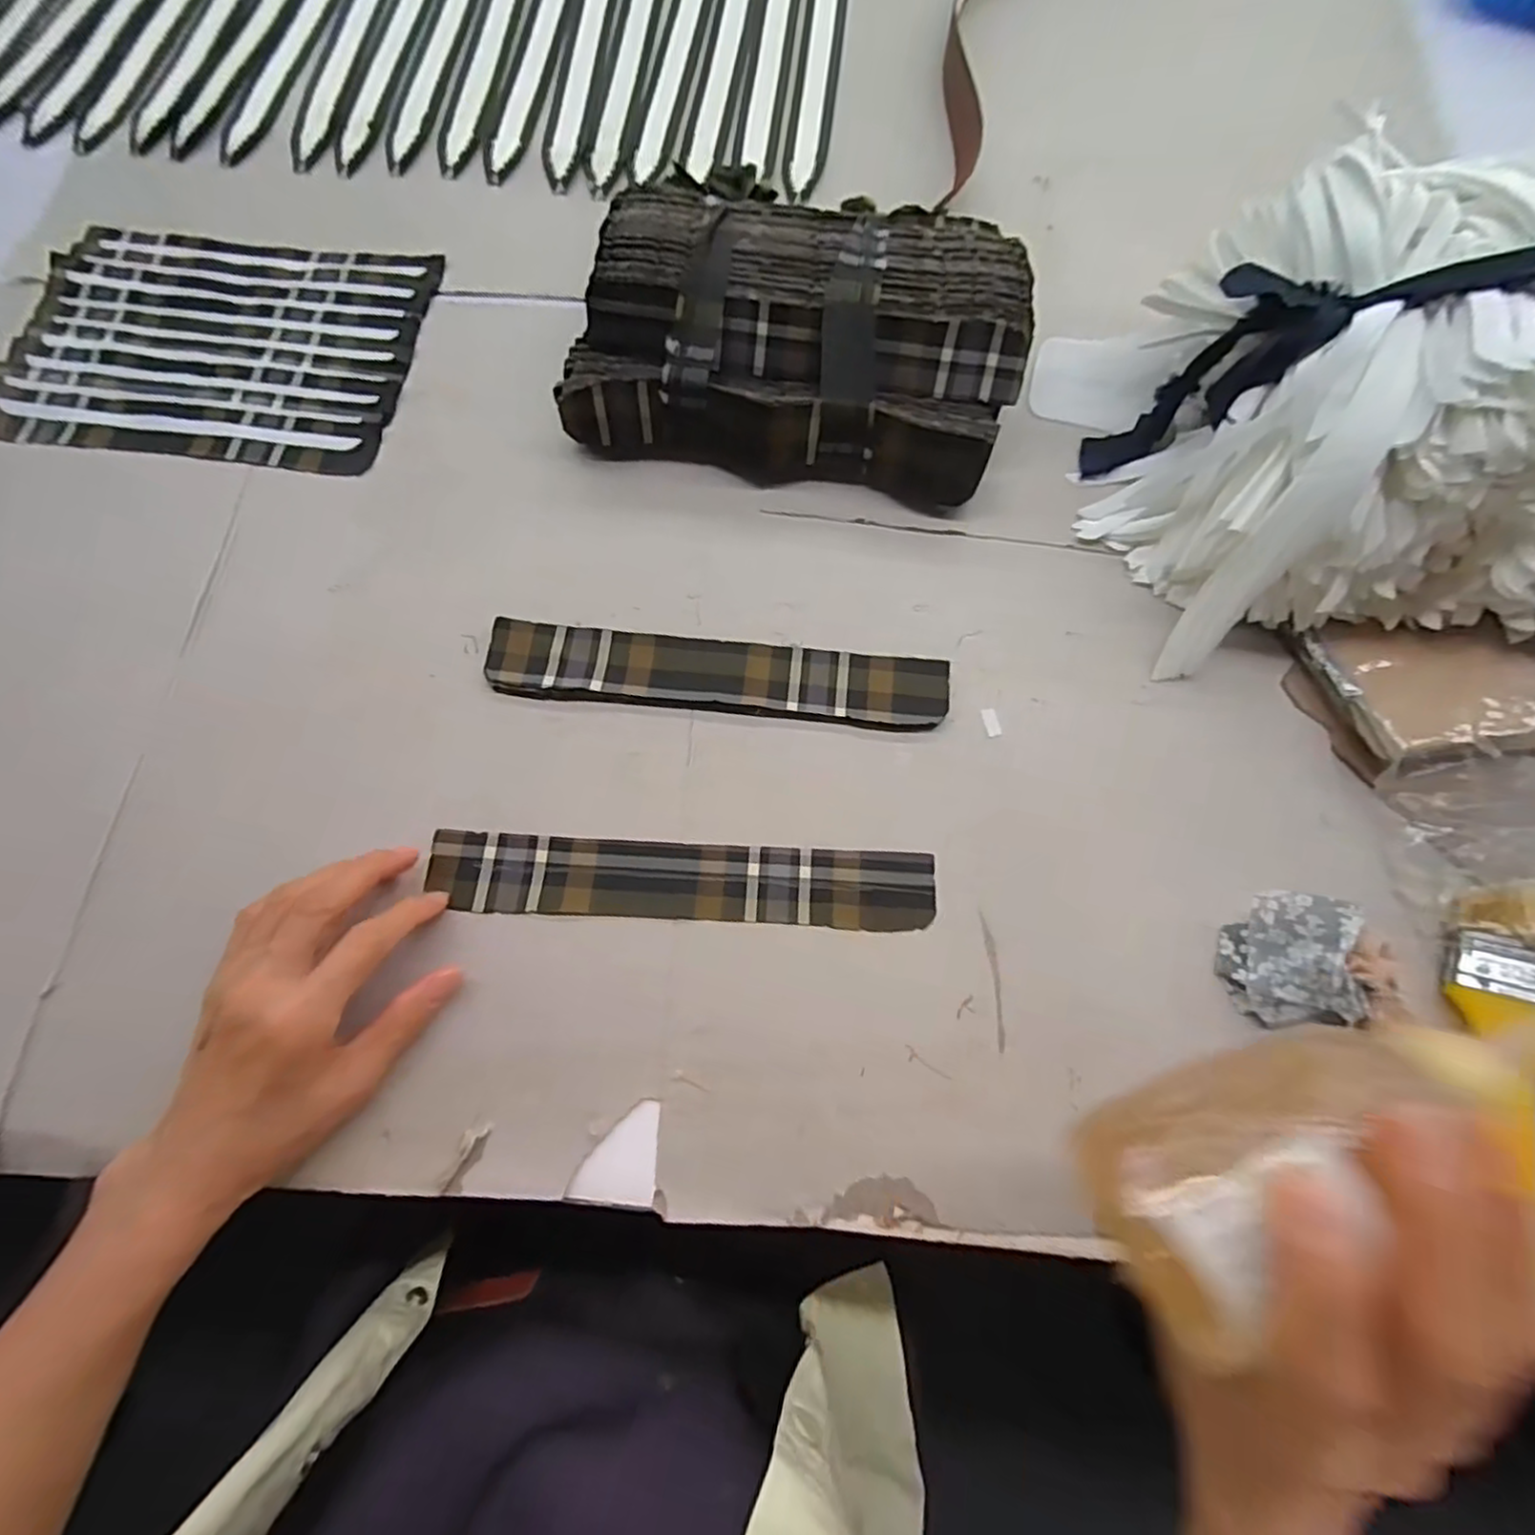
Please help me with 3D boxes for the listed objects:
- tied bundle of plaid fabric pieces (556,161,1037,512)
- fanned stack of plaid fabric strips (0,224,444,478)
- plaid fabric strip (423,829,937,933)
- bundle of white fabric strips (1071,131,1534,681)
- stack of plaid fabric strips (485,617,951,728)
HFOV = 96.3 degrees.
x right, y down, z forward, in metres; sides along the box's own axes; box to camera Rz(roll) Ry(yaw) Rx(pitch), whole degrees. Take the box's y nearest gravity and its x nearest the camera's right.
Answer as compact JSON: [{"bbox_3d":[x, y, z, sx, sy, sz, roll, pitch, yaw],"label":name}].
[{"bbox_3d":[0.024,-0.283,0.440,0.261,0.073,0.184,11,70,2],"label":"tied bundle of plaid fabric pieces"},{"bbox_3d":[-0.376,-0.289,0.468,0.262,0.010,0.191,8,71,4],"label":"fanned stack of plaid fabric strips"},{"bbox_3d":[-0.044,0.060,0.360,0.259,0.006,0.040,3,70,-1],"label":"plaid fabric strip"},{"bbox_3d":[0.384,-0.193,0.364,0.364,0.168,0.261,5,70,0],"label":"bundle of white fabric strips"},{"bbox_3d":[-0.029,-0.053,0.393,0.258,0.006,0.043,6,70,0],"label":"stack of plaid fabric strips"}]

